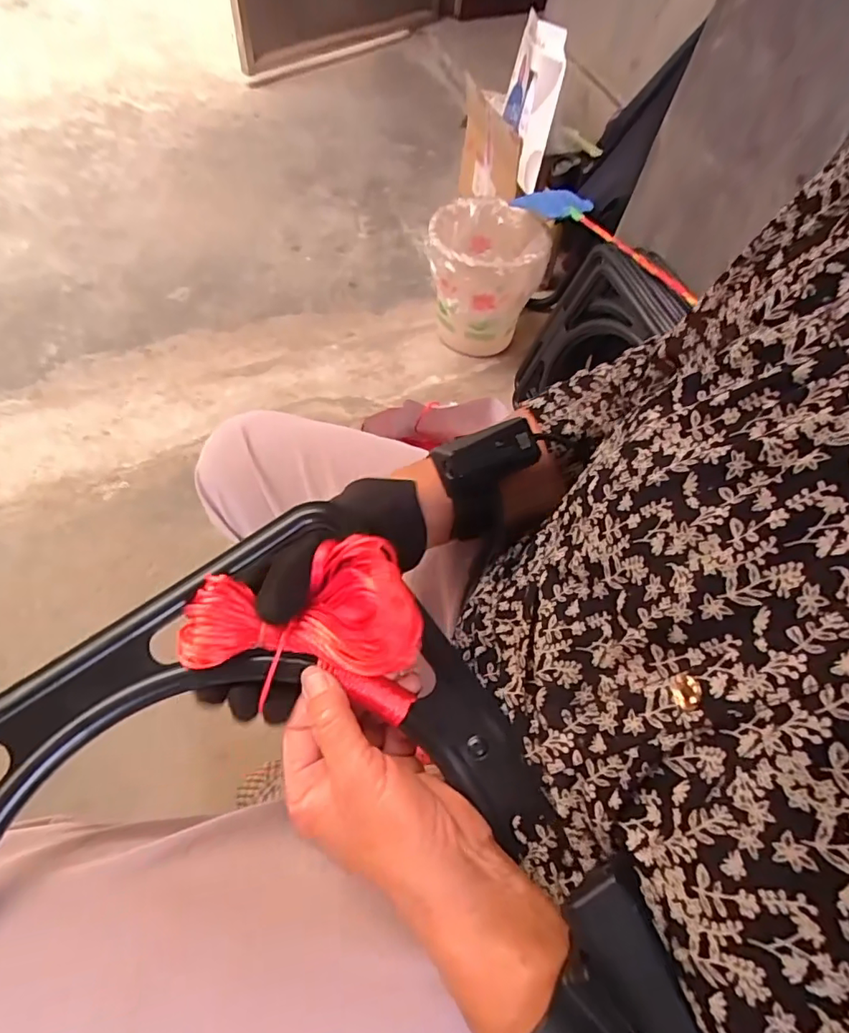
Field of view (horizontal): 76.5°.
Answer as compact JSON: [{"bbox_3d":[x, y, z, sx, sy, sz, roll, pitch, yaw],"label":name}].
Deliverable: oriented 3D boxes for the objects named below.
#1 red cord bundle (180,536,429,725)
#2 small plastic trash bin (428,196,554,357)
[{"bbox_3d":[-0.063,0.060,0.272,0.114,0.051,0.084,-11,63,-9],"label":"red cord bundle"},{"bbox_3d":[0.104,-0.441,1.042,0.206,0.242,0.180,-7,63,-10],"label":"small plastic trash bin"}]

